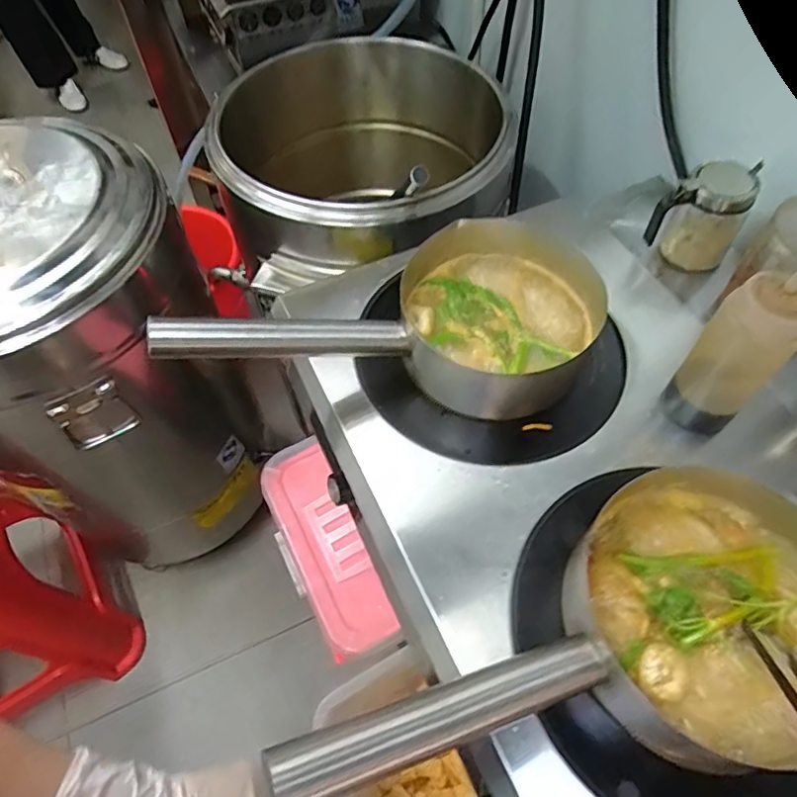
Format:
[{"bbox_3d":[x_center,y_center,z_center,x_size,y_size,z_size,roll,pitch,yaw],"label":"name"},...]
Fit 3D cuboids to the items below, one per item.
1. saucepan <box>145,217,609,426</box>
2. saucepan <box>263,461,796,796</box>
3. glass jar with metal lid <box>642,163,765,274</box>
[{"bbox_3d":[0.005,-0.070,0.563,0.455,0.110,0.204,-13,57,-22],"label":"saucepan"},{"bbox_3d":[0.129,0.184,0.387,0.429,0.120,0.201,-12,57,-23],"label":"saucepan"},{"bbox_3d":[0.346,-0.207,0.652,0.087,0.108,0.072,28,62,17],"label":"glass jar with metal lid"}]

